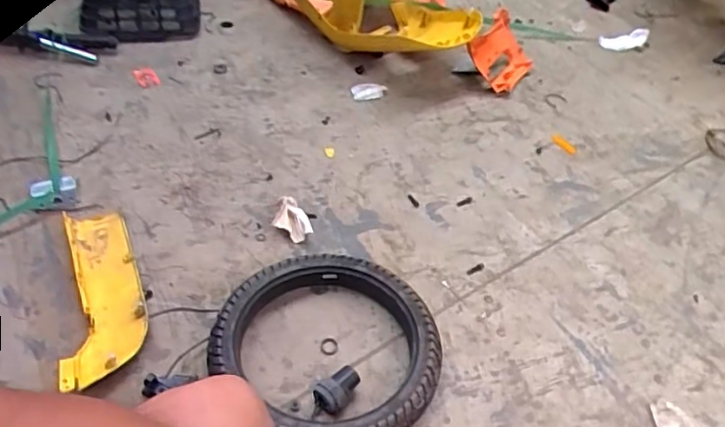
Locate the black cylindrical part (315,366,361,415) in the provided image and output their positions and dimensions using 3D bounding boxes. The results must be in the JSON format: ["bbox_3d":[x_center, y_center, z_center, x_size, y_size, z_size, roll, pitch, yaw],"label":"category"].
[{"bbox_3d":[-0.035,0.279,0.916,0.072,0.053,0.047,-28,55,-28],"label":"black cylindrical part"}]

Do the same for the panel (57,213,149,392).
[{"bbox_3d":[-0.448,0.131,1.008,0.122,0.034,0.367,-10,49,-15],"label":"panel"}]

